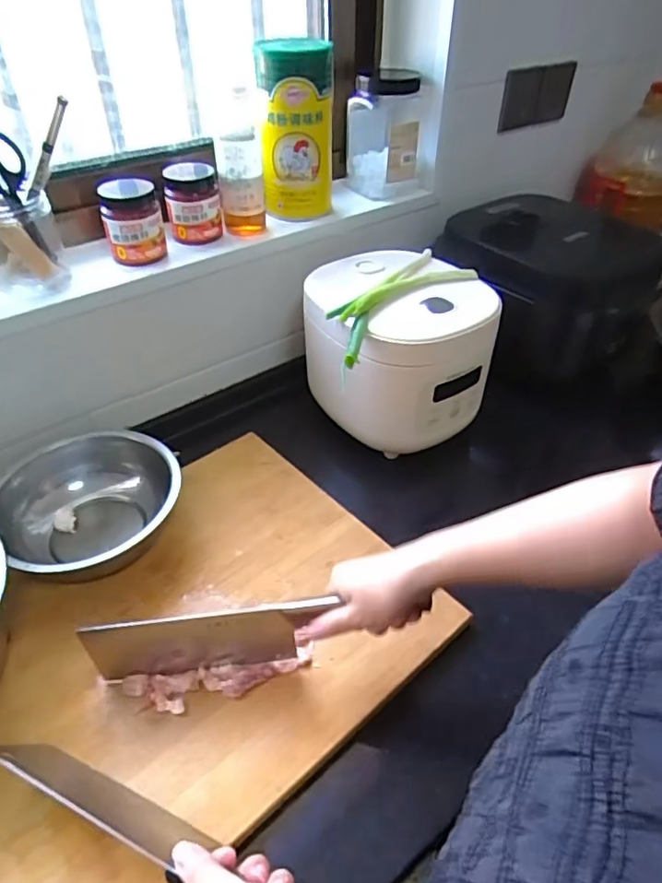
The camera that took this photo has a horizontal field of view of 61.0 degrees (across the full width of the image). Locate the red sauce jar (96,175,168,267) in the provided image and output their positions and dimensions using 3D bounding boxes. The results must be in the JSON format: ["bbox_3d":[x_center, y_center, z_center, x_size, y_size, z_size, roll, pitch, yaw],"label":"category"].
[{"bbox_3d":[-0.244,-0.270,0.690,0.067,0.091,0.061,-15,43,-16],"label":"red sauce jar"}]

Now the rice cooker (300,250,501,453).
[{"bbox_3d":[0.084,-0.125,0.764,0.211,0.180,0.223,0,41,0],"label":"rice cooker"}]

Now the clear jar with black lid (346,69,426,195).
[{"bbox_3d":[0.079,-0.467,0.853,0.091,0.150,0.107,-14,43,-15],"label":"clear jar with black lid"}]

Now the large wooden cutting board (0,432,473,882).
[{"bbox_3d":[-0.202,0.226,0.527,0.591,0.030,0.372,-31,49,-31],"label":"large wooden cutting board"}]

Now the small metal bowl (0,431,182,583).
[{"bbox_3d":[-0.262,0.078,0.638,0.182,0.073,0.200,0,41,0],"label":"small metal bowl"}]

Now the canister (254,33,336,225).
[{"bbox_3d":[-0.047,-0.414,0.756,0.094,0.200,0.097,-1,41,-1],"label":"canister"}]

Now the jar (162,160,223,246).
[{"bbox_3d":[-0.180,-0.315,0.734,0.069,0.089,0.066,-8,41,-9],"label":"jar"}]

